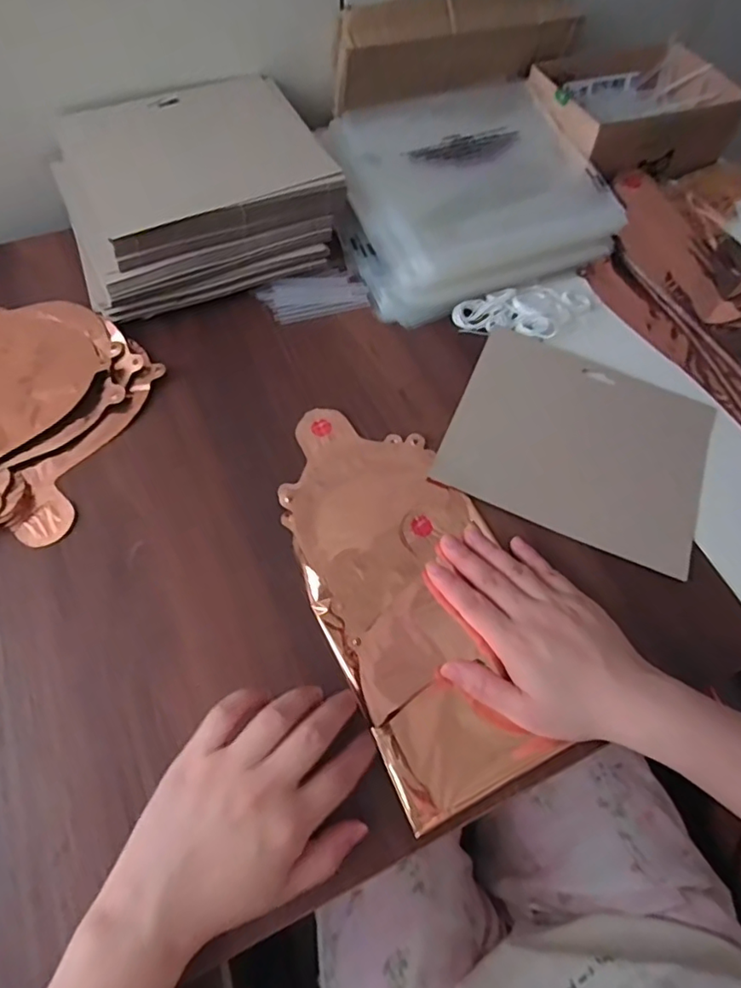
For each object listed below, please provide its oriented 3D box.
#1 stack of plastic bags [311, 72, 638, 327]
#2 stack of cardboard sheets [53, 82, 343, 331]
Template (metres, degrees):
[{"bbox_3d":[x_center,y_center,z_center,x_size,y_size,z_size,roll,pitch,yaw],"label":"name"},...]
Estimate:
[{"bbox_3d":[0.081,-0.279,0.516,0.234,0.058,0.206,-23,66,-14],"label":"stack of plastic bags"},{"bbox_3d":[-0.150,-0.258,0.484,0.212,0.077,0.172,-22,66,-14],"label":"stack of cardboard sheets"}]

